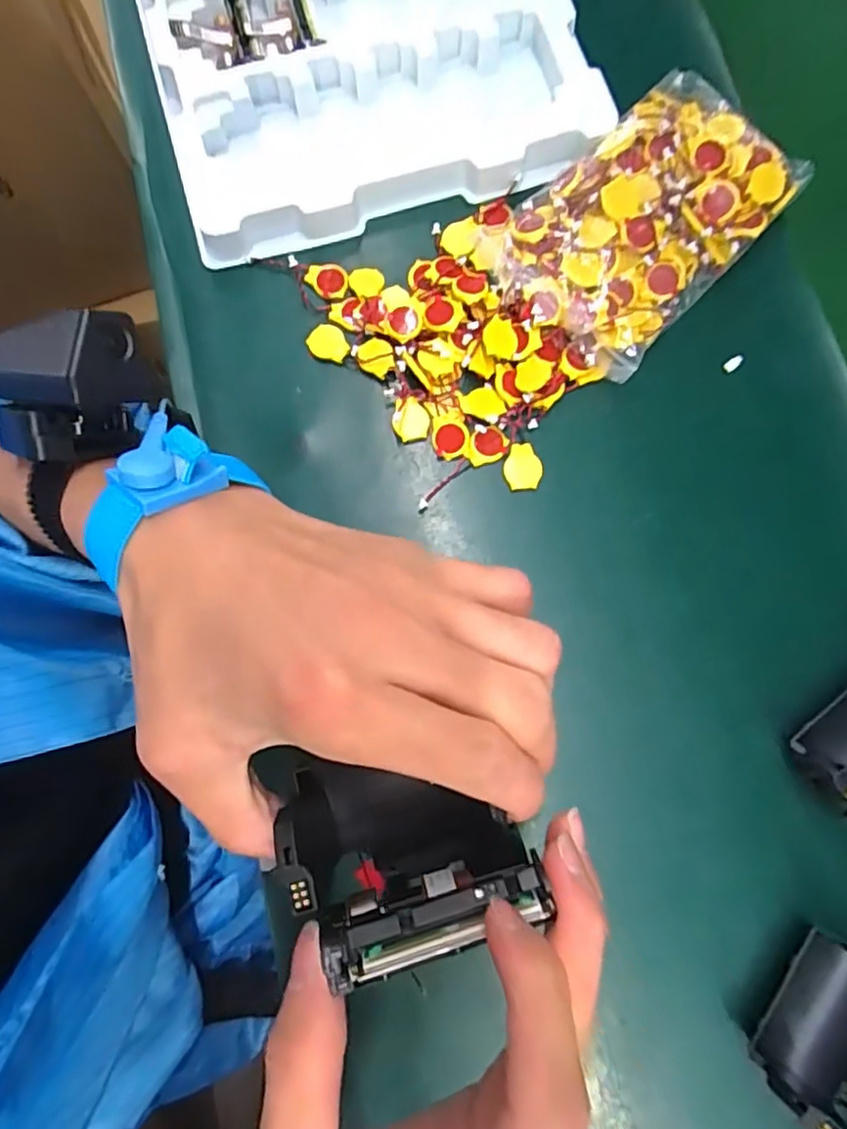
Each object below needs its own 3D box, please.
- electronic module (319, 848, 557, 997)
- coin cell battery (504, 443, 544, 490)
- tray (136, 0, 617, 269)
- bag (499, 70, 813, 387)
[{"bbox_3d":[0.004,0.103,0.184,0.065,0.019,0.018,-15,80,-7],"label":"electronic module"},{"bbox_3d":[0.053,-0.052,0.330,0.020,0.004,0.025,-4,79,1],"label":"coin cell battery"},{"bbox_3d":[-0.065,-0.405,0.387,0.249,0.028,0.425,-16,80,-2],"label":"tray"},{"bbox_3d":[0.119,-0.186,0.340,0.101,0.035,0.163,41,83,8],"label":"bag"}]

